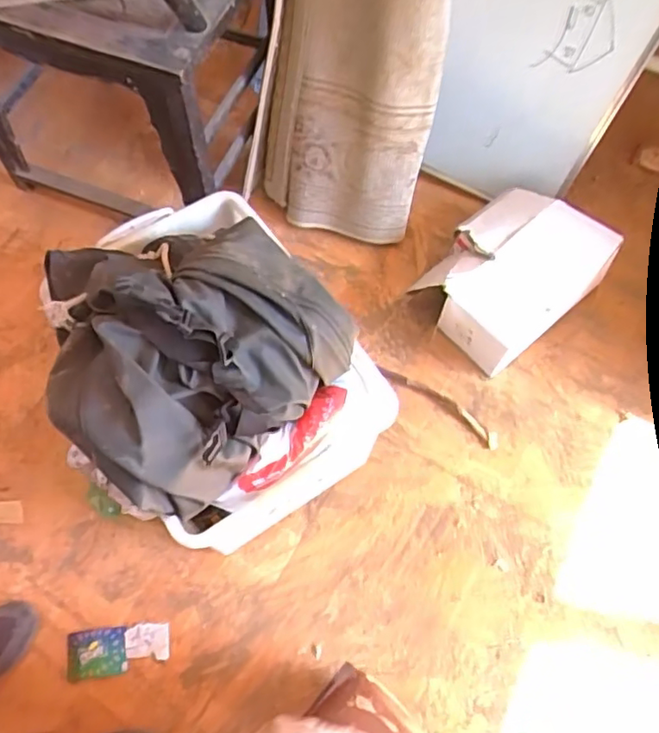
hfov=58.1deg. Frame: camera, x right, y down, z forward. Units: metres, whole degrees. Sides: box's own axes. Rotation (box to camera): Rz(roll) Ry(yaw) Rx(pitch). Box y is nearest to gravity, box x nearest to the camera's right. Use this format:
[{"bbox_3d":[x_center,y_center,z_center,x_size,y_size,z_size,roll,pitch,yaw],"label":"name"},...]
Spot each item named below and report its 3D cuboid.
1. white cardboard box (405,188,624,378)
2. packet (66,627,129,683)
[{"bbox_3d":[0.378,-0.196,1.261,0.365,0.151,0.287,-41,73,-18],"label":"white cardboard box"},{"bbox_3d":[-0.395,0.487,1.007,0.096,0.014,0.076,-7,66,-5],"label":"packet"}]

